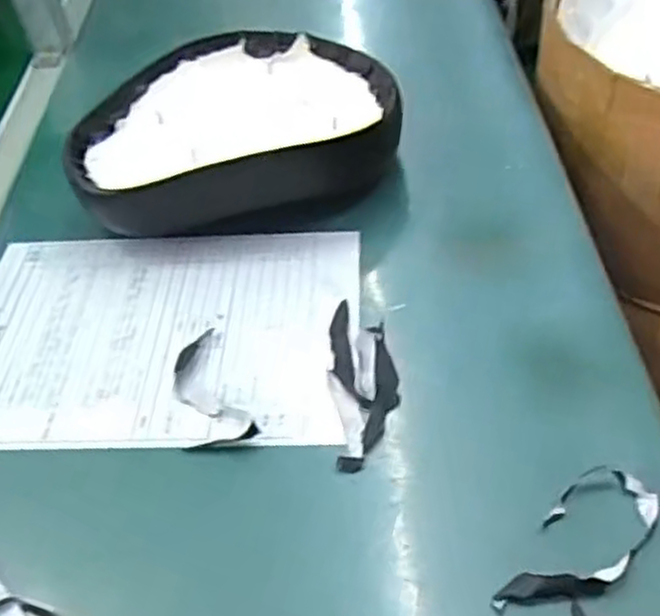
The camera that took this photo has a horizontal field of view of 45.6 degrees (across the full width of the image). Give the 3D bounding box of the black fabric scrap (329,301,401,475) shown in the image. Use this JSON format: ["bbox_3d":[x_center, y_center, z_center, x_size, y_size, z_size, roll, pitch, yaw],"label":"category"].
[{"bbox_3d":[0.022,0.047,0.528,0.044,0.007,0.139,-4,45,-2],"label":"black fabric scrap"}]

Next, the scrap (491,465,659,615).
[{"bbox_3d":[0.134,0.133,0.423,0.048,0.015,0.119,30,53,28],"label":"scrap"}]

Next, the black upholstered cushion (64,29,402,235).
[{"bbox_3d":[-0.084,-0.157,0.690,0.271,0.075,0.215,-12,46,-10],"label":"black upholstered cushion"}]

